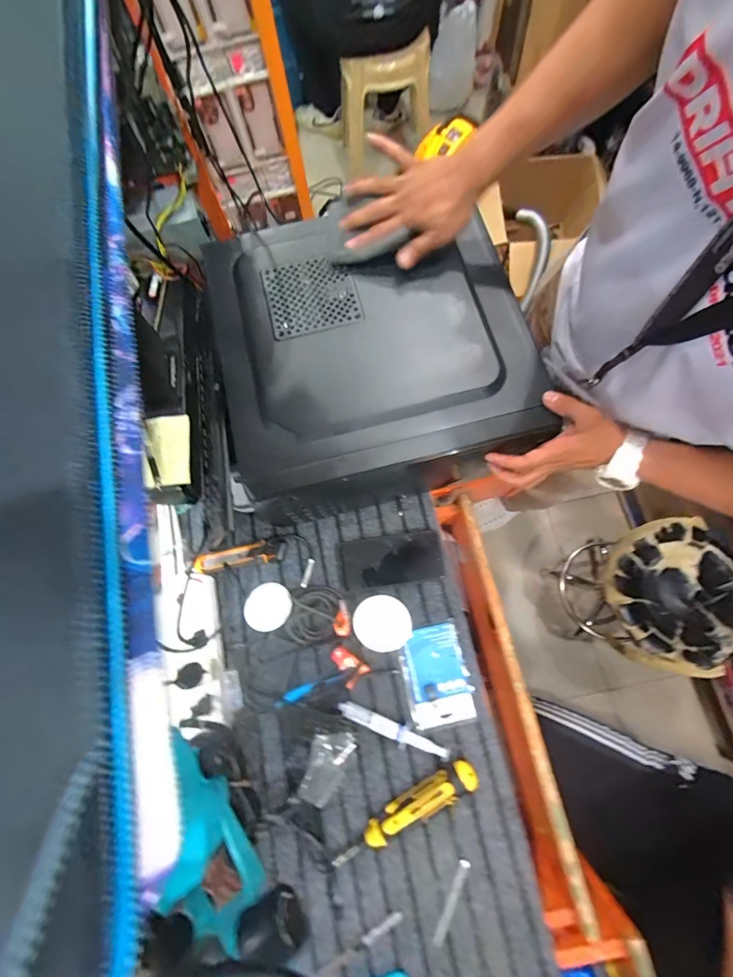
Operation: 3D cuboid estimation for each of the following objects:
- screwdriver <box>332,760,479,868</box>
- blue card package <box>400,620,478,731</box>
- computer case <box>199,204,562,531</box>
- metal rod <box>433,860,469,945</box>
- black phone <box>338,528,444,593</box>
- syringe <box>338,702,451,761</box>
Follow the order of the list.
[{"bbox_3d":[0.050,0.427,0.521,0.211,0.041,0.031,-32,78,-6],"label":"screwdriver"},{"bbox_3d":[0.100,0.269,0.576,0.091,0.017,0.131,-13,76,-2],"label":"blue card package"},{"bbox_3d":[0.019,-0.195,0.592,0.393,0.155,0.389,-16,76,-2],"label":"computer case"},{"bbox_3d":[0.109,0.532,0.509,0.012,0.004,0.103,22,78,7],"label":"metal rod"},{"bbox_3d":[0.038,0.112,0.626,0.155,0.007,0.078,-9,76,-1],"label":"black phone"},{"bbox_3d":[0.037,0.340,0.556,0.159,0.019,0.030,21,78,6],"label":"syringe"}]

